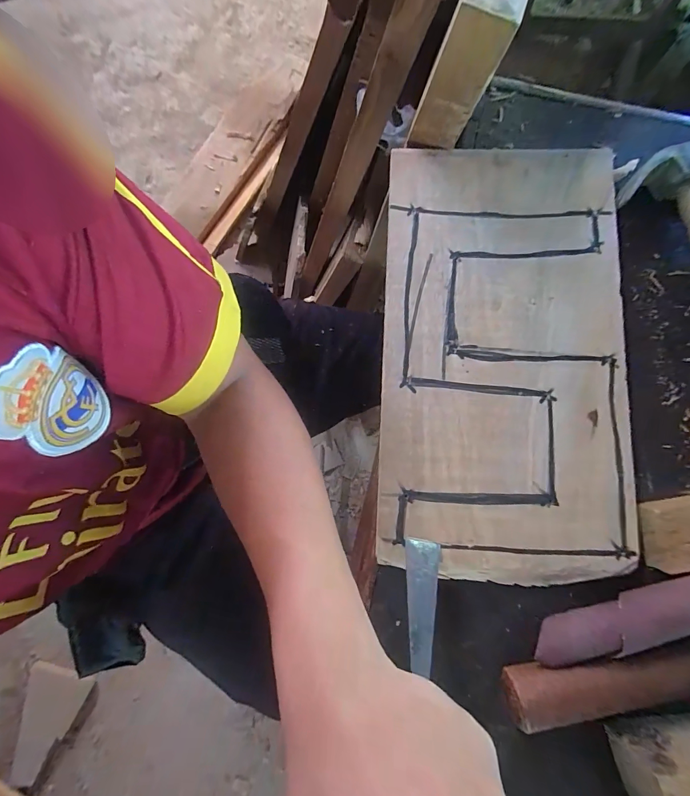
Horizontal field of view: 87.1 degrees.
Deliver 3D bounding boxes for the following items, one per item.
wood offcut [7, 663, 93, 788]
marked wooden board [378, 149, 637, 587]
[{"bbox_3d":[-0.751,0.794,0.886,0.146,0.013,0.226,25,64,-7],"label":"wood offcut"},{"bbox_3d":[0.117,-0.036,0.271,0.172,0.018,0.326,2,80,1],"label":"marked wooden board"}]

